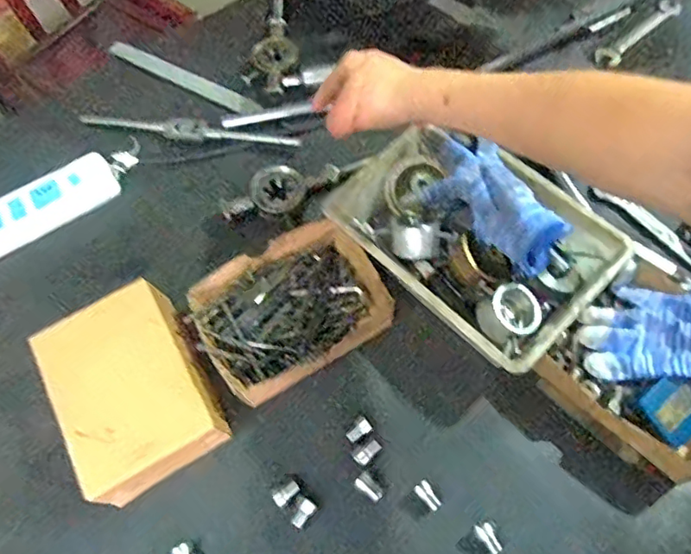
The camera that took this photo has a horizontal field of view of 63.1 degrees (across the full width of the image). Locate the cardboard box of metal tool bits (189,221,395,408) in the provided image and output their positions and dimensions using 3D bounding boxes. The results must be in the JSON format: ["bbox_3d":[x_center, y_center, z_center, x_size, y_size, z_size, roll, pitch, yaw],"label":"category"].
[{"bbox_3d":[-0.051,0.025,0.548,0.178,0.034,0.131,-30,66,-12],"label":"cardboard box of metal tool bits"}]

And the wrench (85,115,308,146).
[{"bbox_3d":[-0.197,-0.177,0.683,0.284,0.018,0.034,9,64,7],"label":"wrench"}]

